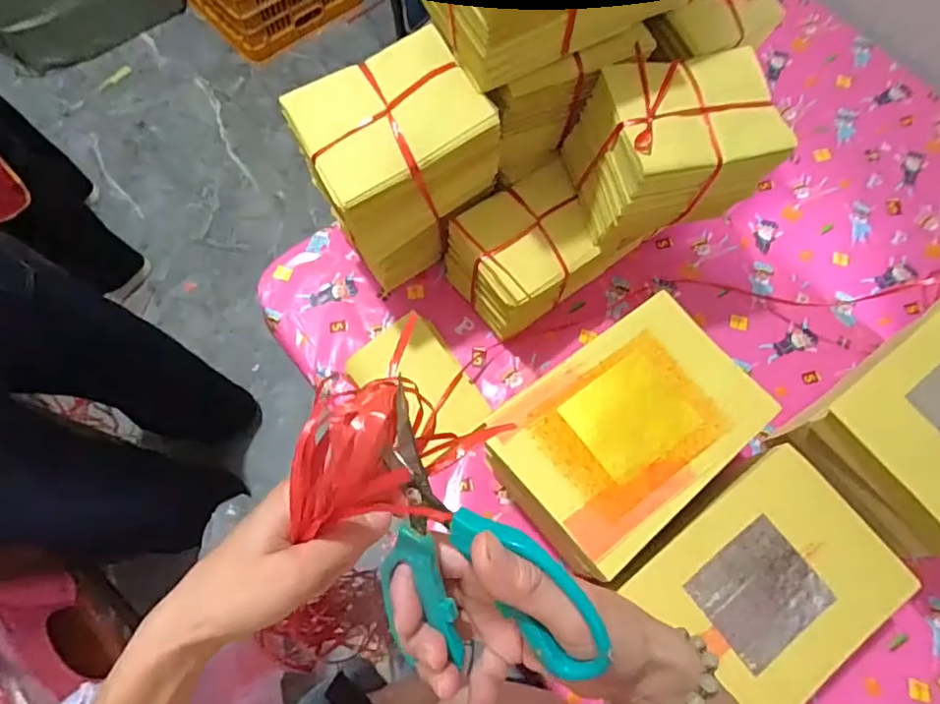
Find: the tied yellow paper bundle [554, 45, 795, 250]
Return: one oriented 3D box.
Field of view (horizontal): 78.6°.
[{"bbox_3d":[0.203,-0.208,0.586,0.167,0.133,0.122,-14,70,-7],"label":"tied yellow paper bundle"}]

